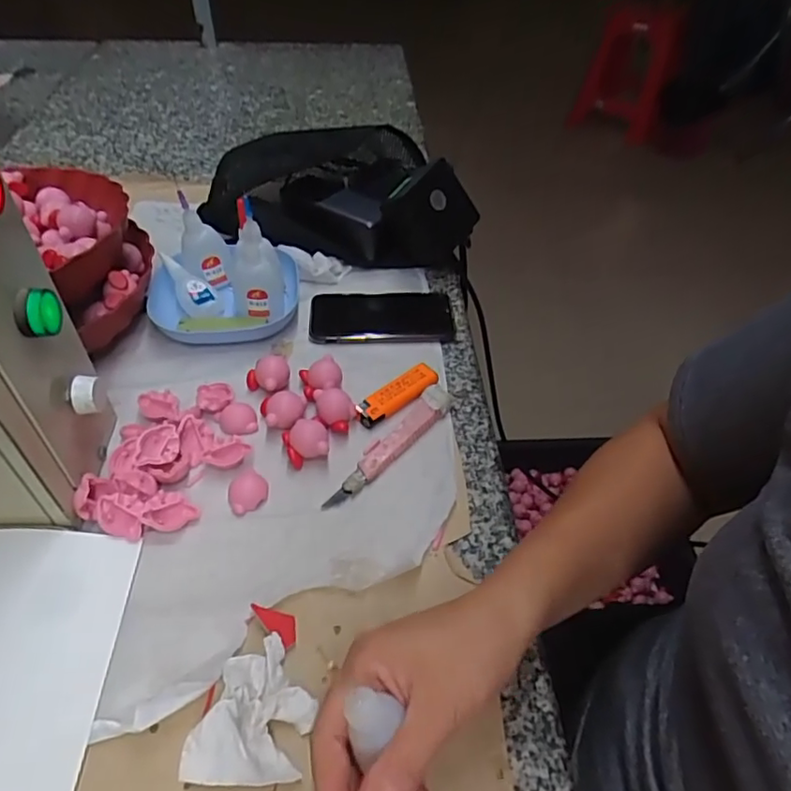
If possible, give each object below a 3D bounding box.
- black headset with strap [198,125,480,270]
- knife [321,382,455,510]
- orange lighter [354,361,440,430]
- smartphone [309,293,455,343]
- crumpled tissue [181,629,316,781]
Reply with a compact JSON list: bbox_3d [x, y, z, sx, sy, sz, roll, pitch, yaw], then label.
[{"bbox_3d":[-0.065,-0.230,0.652,0.270,0.100,0.183,-4,47,-10],"label":"black headset with strap"},{"bbox_3d":[-0.004,0.037,0.455,0.025,0.013,0.140,33,52,23],"label":"knife"},{"bbox_3d":[0.002,-0.002,0.491,0.081,0.012,0.024,-31,57,-30],"label":"orange lighter"},{"bbox_3d":[-0.014,-0.079,0.565,0.134,0.009,0.074,-2,47,-8],"label":"smartphone"},{"bbox_3d":[-0.073,0.171,0.316,0.055,0.030,0.076,10,47,3],"label":"crumpled tissue"}]

